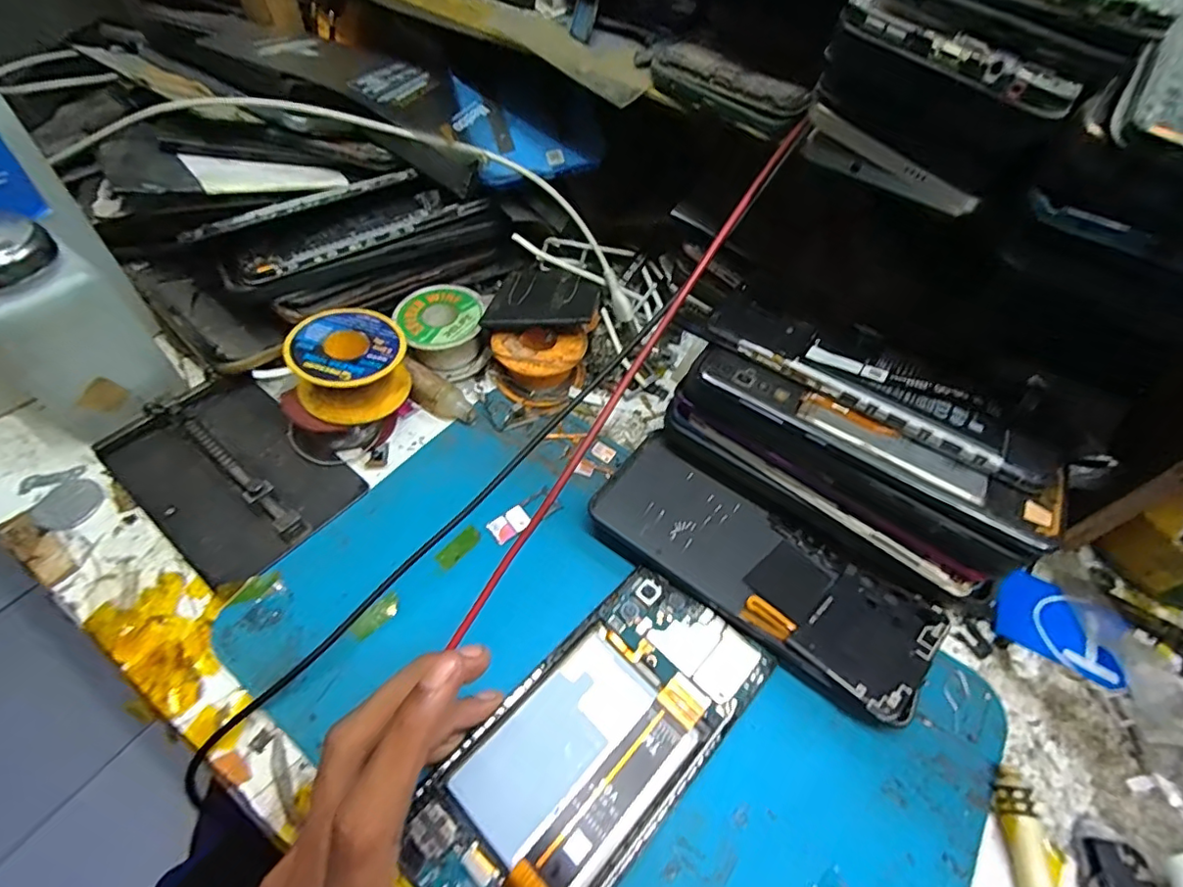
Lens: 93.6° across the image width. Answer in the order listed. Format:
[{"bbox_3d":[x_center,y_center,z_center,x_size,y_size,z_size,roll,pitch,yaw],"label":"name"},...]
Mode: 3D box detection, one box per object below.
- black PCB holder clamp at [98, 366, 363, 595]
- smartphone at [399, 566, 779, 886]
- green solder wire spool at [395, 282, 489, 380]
[{"bbox_3d":[-0.182,0.012,0.279,0.115,0.013,0.078,35,59,18],"label":"black PCB holder clamp"},{"bbox_3d":[0.002,0.116,0.218,0.070,0.005,0.147,41,59,21],"label":"smartphone"},{"bbox_3d":[-0.089,-0.070,0.334,0.047,0.025,0.053,-7,56,-10],"label":"green solder wire spool"}]

